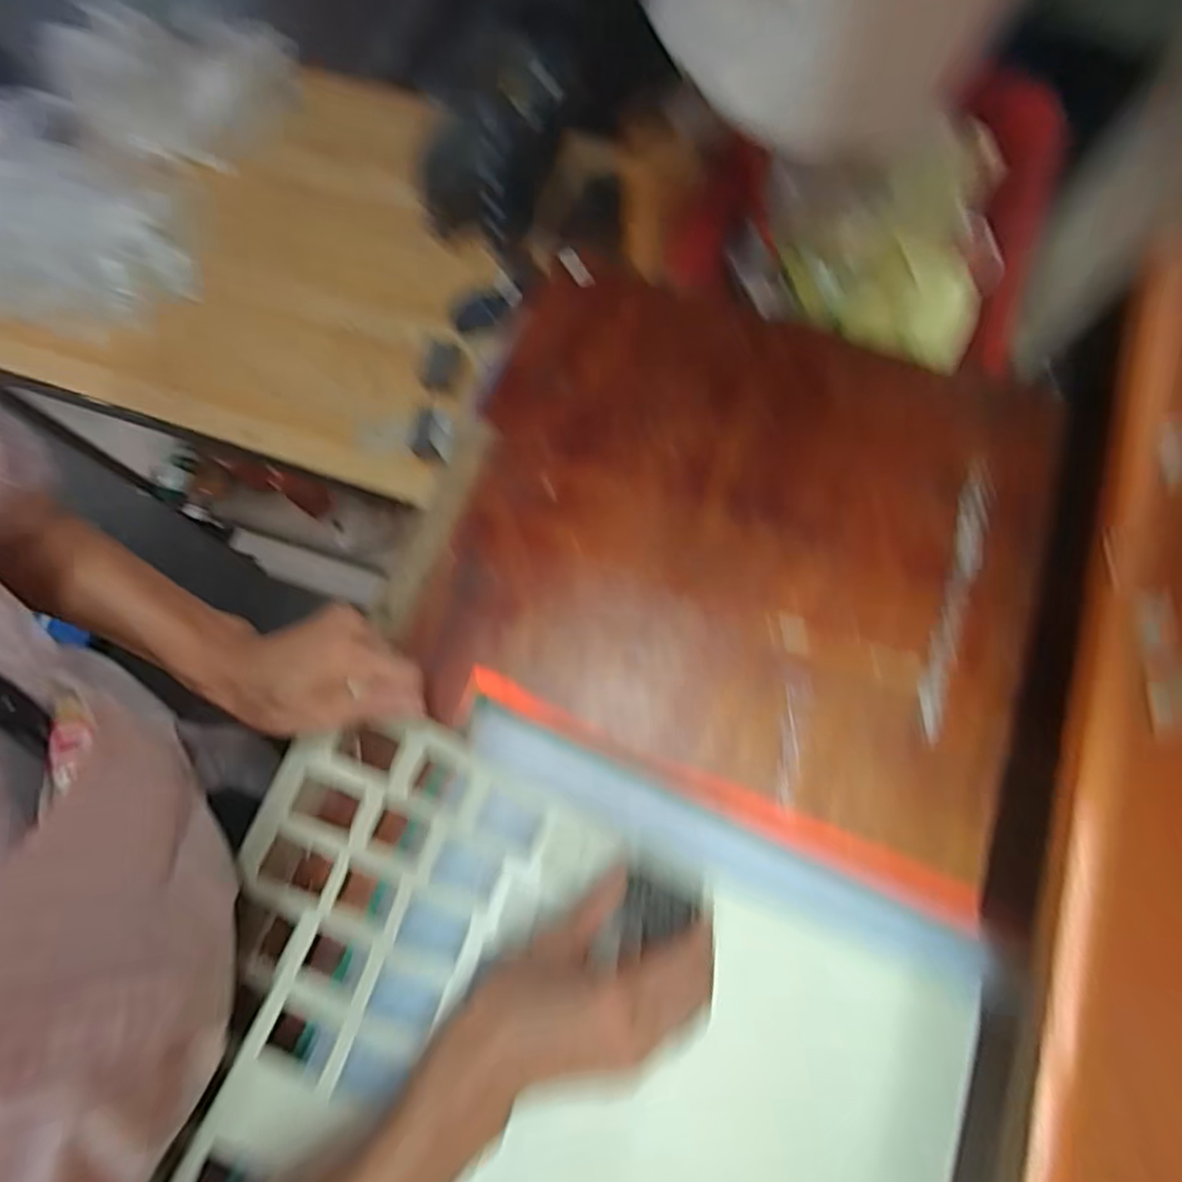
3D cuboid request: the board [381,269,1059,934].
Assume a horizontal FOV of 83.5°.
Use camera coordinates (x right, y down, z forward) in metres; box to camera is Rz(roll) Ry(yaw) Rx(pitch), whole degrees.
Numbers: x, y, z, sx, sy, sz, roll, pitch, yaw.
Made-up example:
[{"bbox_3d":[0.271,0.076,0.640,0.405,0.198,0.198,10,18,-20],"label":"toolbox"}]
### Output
[{"bbox_3d":[0.123,-0.036,0.536,0.464,0.029,0.415,19,75,6],"label":"board"}]

